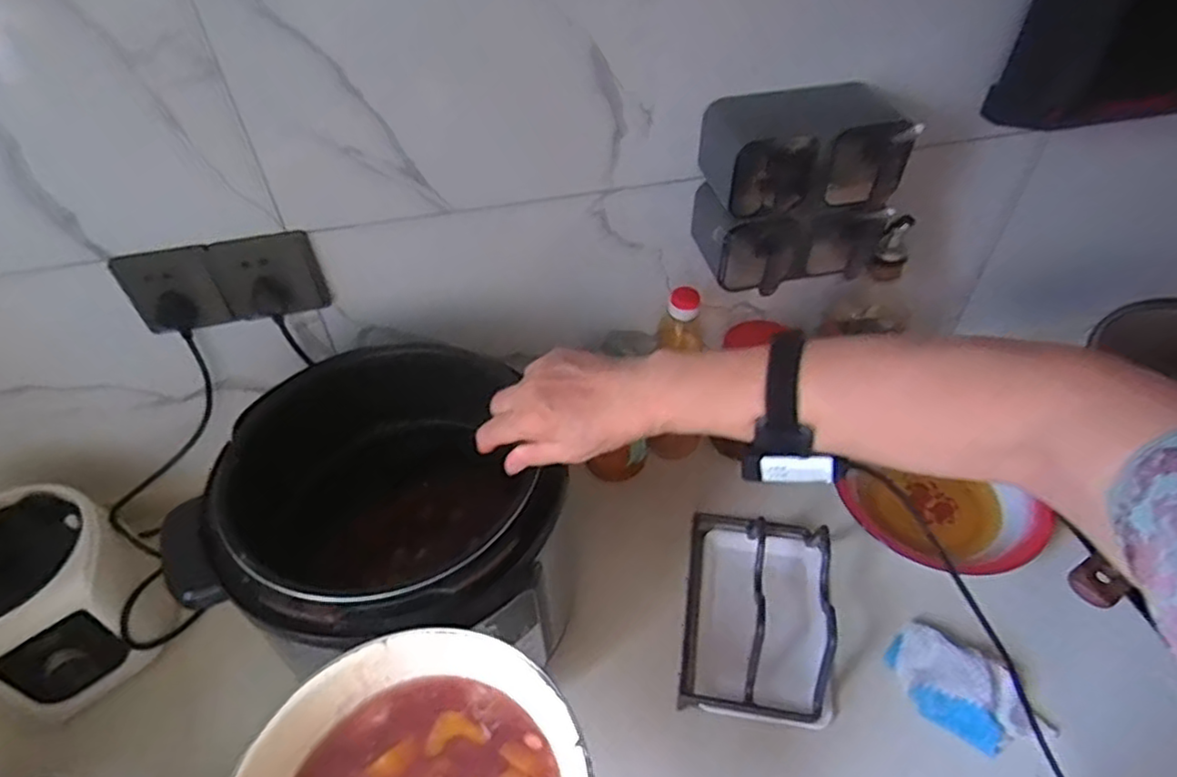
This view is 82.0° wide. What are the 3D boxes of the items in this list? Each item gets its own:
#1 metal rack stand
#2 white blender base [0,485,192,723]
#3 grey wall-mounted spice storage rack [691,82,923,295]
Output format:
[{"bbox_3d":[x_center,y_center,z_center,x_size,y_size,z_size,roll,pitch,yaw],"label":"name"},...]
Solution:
[{"bbox_3d":[0.176,0.212,0.696,0.137,0.095,0.223,7,47,8],"label":"metal rack stand"},{"bbox_3d":[-0.540,0.211,0.680,0.176,0.145,0.161,32,55,28],"label":"white blender base"},{"bbox_3d":[0.206,-0.191,0.662,0.180,0.158,0.104,-10,47,-8],"label":"grey wall-mounted spice storage rack"}]

